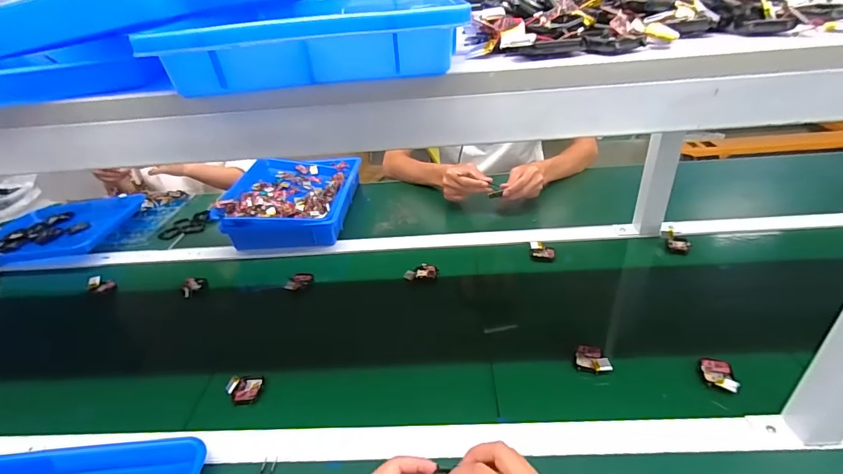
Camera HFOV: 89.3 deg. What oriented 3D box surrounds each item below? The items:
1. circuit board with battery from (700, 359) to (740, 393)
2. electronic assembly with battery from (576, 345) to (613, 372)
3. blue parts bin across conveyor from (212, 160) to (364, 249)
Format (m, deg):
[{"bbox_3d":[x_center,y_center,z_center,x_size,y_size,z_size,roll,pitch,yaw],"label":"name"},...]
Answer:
[{"bbox_3d":[0.389,0.181,0.558,0.035,0.013,0.053,5,35,16],"label":"circuit board with battery"},{"bbox_3d":[0.240,0.170,0.597,0.043,0.018,0.045,5,35,13],"label":"electronic assembly with battery"},{"bbox_3d":[-0.304,-0.100,1.016,0.269,0.081,0.331,-3,33,4],"label":"blue parts bin across conveyor"}]

